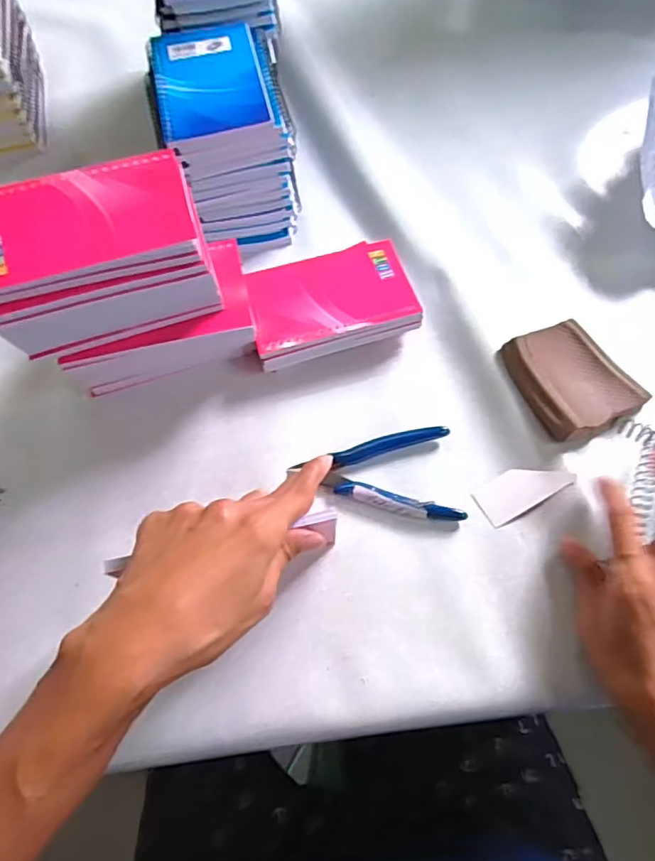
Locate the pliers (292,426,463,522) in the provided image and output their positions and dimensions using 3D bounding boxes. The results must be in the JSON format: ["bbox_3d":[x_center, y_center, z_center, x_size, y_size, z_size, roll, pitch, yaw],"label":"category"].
[{"bbox_3d":[0.035,0.036,0.407,0.119,0.012,0.072,-6,65,-2],"label":"pliers"}]

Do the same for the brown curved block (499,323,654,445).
[{"bbox_3d":[0.187,-0.042,0.423,0.086,0.026,0.089,-24,67,-9],"label":"brown curved block"}]

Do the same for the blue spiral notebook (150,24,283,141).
[{"bbox_3d":[-0.092,-0.282,0.445,0.090,0.009,0.131,-11,65,-4],"label":"blue spiral notebook"}]

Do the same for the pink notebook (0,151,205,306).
[{"bbox_3d":[-0.150,-0.127,0.343,0.133,0.016,0.084,-16,65,-6],"label":"pink notebook"}]

